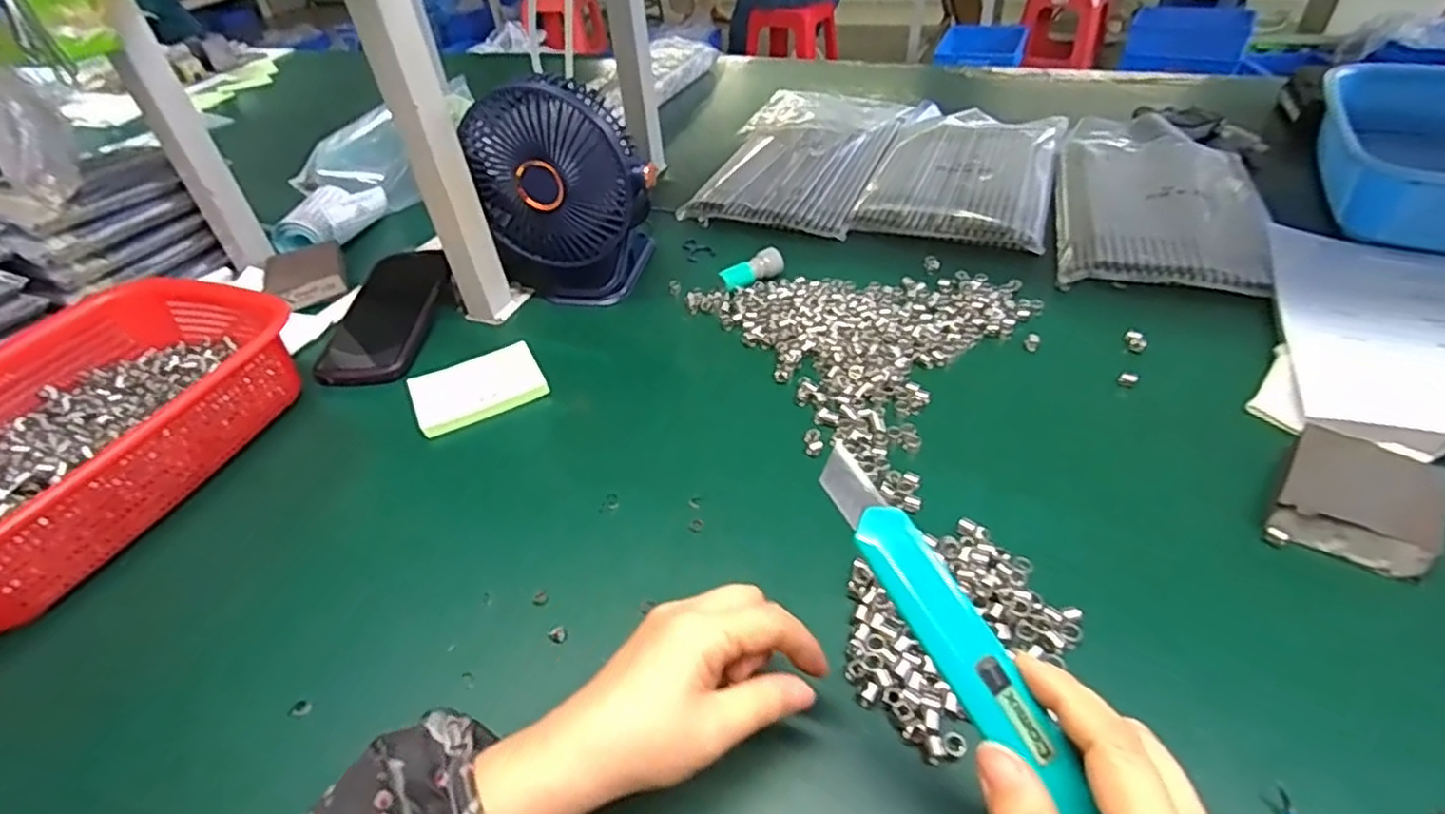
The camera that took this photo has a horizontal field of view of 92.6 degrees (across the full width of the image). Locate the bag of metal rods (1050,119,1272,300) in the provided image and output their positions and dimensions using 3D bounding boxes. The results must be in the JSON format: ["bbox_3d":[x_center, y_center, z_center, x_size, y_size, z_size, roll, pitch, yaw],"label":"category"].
[{"bbox_3d":[0.428,-0.212,0.684,0.172,0.022,0.334,10,44,18],"label":"bag of metal rods"}]

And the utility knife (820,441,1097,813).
[{"bbox_3d":[0.080,0.077,0.239,0.025,0.008,0.145,-25,68,-20],"label":"utility knife"}]

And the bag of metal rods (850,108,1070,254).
[{"bbox_3d":[0.271,-0.265,0.763,0.180,0.019,0.298,12,44,21],"label":"bag of metal rods"}]

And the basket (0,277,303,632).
[{"bbox_3d":[-0.453,0.018,0.490,0.211,0.076,0.287,10,43,18],"label":"basket"}]

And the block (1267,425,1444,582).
[{"bbox_3d":[0.358,0.051,0.388,0.070,0.024,0.083,27,51,32],"label":"block"}]

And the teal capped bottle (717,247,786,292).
[{"bbox_3d":[0.028,-0.124,0.626,0.061,0.019,0.020,-28,45,-23],"label":"teal capped bottle"}]

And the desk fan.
[{"bbox_3d":[-0.132,-0.172,0.585,0.135,0.182,0.095,-14,41,-8],"label":"desk fan"}]

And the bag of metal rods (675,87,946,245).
[{"bbox_3d":[0.100,-0.304,0.815,0.204,0.031,0.343,16,46,24],"label":"bag of metal rods"}]

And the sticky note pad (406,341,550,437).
[{"bbox_3d":[-0.190,-0.014,0.537,0.095,0.020,0.058,-24,44,-19],"label":"sticky note pad"}]

